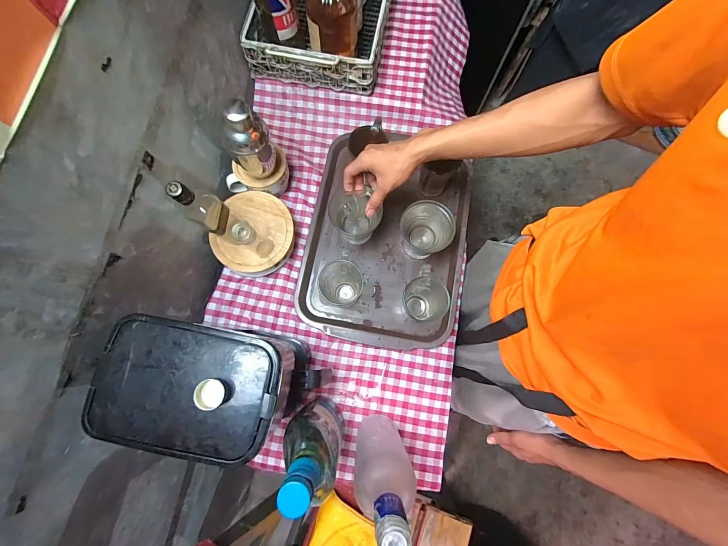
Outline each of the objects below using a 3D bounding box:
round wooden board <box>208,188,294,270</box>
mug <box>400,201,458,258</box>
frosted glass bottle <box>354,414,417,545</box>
[{"bbox_3d":[-0.208,-0.077,0.596,0.142,0.016,0.148,0,77,1],"label":"round wooden board"},{"bbox_3d":[0.120,-0.086,0.614,0.096,0.075,0.099,0,77,1],"label":"mug"},{"bbox_3d":[0.024,0.243,0.410,0.065,0.319,0.053,-13,77,-2],"label":"frosted glass bottle"}]

